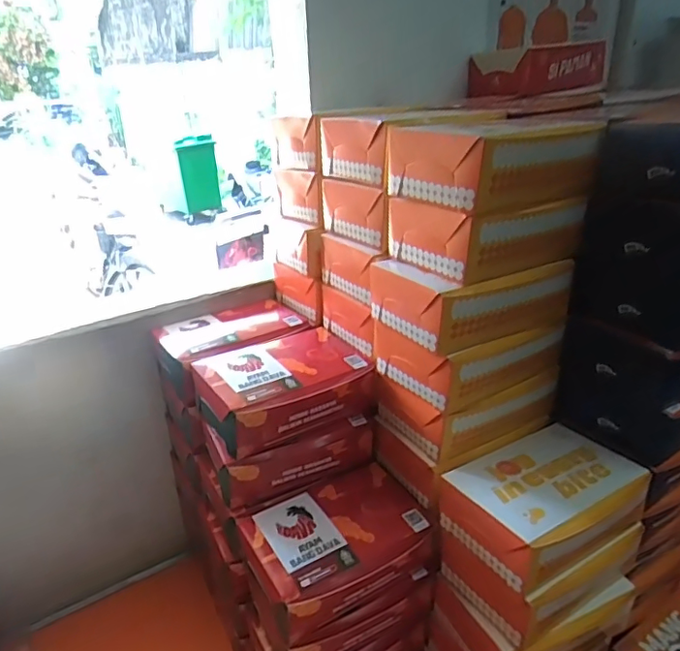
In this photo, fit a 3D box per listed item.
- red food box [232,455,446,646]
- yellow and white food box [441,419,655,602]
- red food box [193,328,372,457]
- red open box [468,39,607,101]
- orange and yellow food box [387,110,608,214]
[{"bbox_3d":[-0.003,0.228,0.559,0.189,0.065,0.119,-14,29,-23],"label":"red food box"},{"bbox_3d":[0.198,0.168,0.532,0.173,0.069,0.118,-19,31,-30],"label":"yellow and white food box"},{"bbox_3d":[-0.063,0.066,0.607,0.184,0.062,0.126,-17,30,-27],"label":"red food box"},{"bbox_3d":[0.301,-0.389,0.823,0.186,0.063,0.106,-15,30,-24],"label":"red open box"},{"bbox_3d":[0.145,-0.154,0.513,0.169,0.074,0.126,-19,31,-30],"label":"orange and yellow food box"}]

